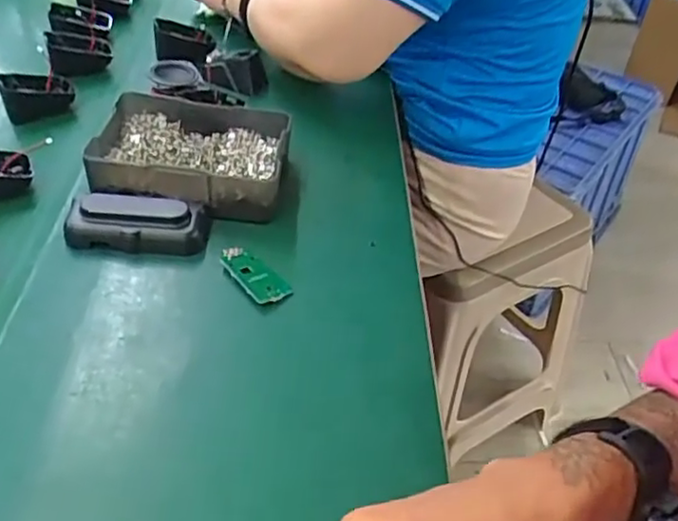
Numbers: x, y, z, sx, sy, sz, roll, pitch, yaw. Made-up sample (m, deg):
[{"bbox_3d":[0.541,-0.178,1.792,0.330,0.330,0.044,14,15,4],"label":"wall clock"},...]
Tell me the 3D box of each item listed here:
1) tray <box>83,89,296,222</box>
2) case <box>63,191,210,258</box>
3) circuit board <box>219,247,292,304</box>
[{"bbox_3d":[-0.130,-0.094,0.577,0.163,0.042,0.127,3,42,-2],"label":"tray"},{"bbox_3d":[-0.158,-0.032,0.510,0.104,0.033,0.041,-1,43,-6],"label":"case"},{"bbox_3d":[-0.066,0.010,0.496,0.026,0.008,0.061,-29,52,-31],"label":"circuit board"}]

